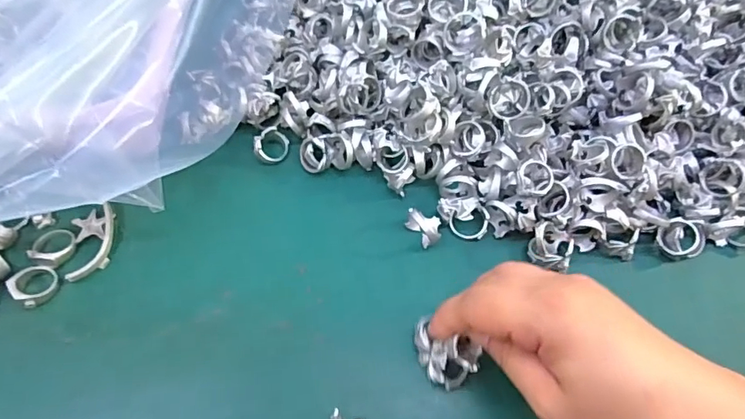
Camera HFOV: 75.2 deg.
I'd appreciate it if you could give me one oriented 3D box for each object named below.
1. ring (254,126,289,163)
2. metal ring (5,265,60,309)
[{"bbox_3d":[-0.070,-0.045,0.338,0.025,0.007,0.025,7,77,-31],"label":"ring"},{"bbox_3d":[-0.197,0.043,0.282,0.022,0.011,0.023,2,61,-3],"label":"metal ring"}]

